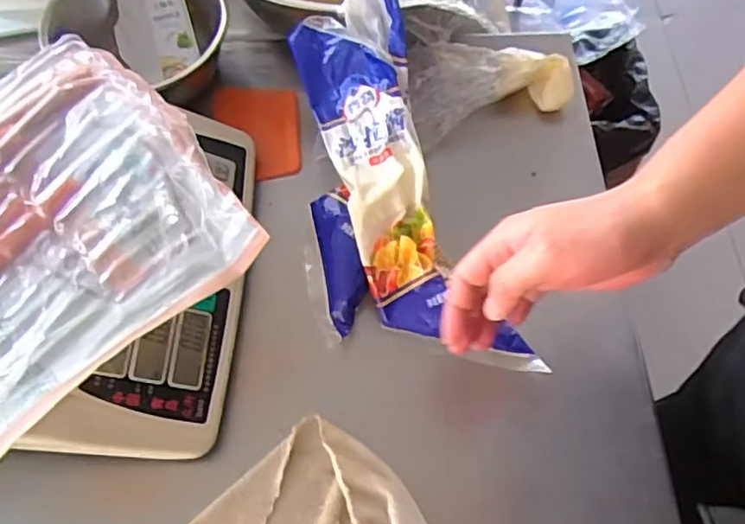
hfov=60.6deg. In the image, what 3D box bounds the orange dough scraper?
[{"bbox_3d":[-0.124,-0.142,0.695,0.091,0.010,0.112,0,68,-19],"label":"orange dough scraper"}]

